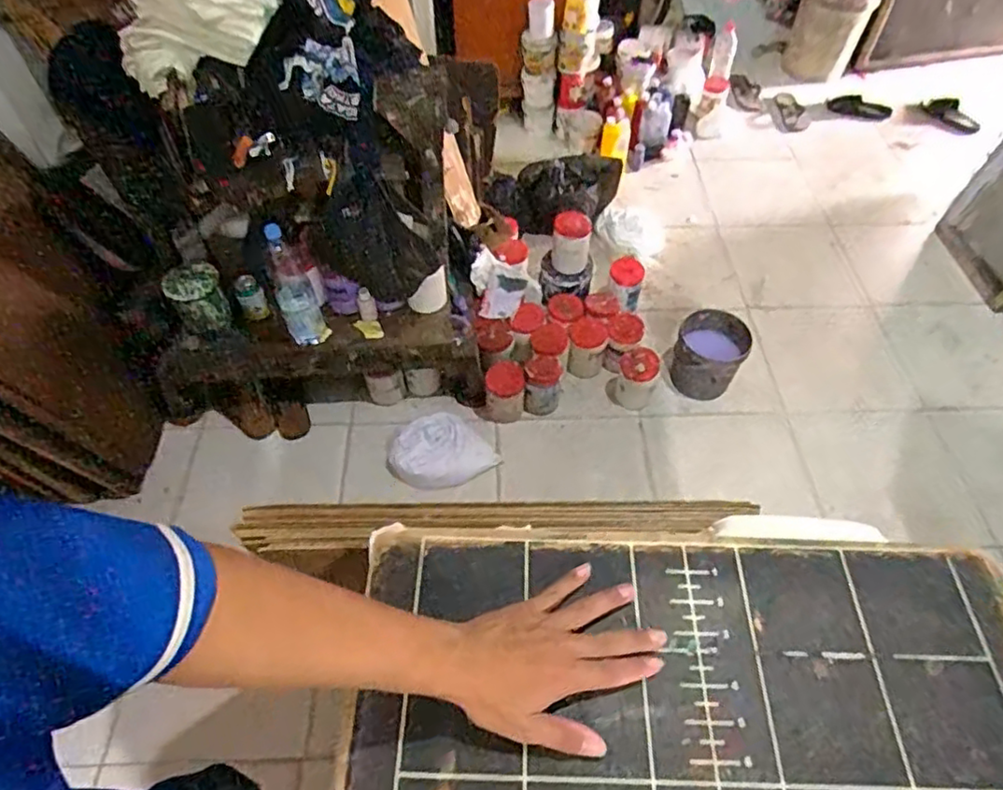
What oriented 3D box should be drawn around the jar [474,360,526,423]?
[{"bbox_3d":[-0.002,-0.011,1.741,0.131,0.139,0.120,3,54,2],"label":"jar"}]

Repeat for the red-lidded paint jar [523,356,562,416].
[{"bbox_3d":[0.114,-0.028,1.737,0.099,0.163,0.108,0,54,0],"label":"red-lidded paint jar"}]

